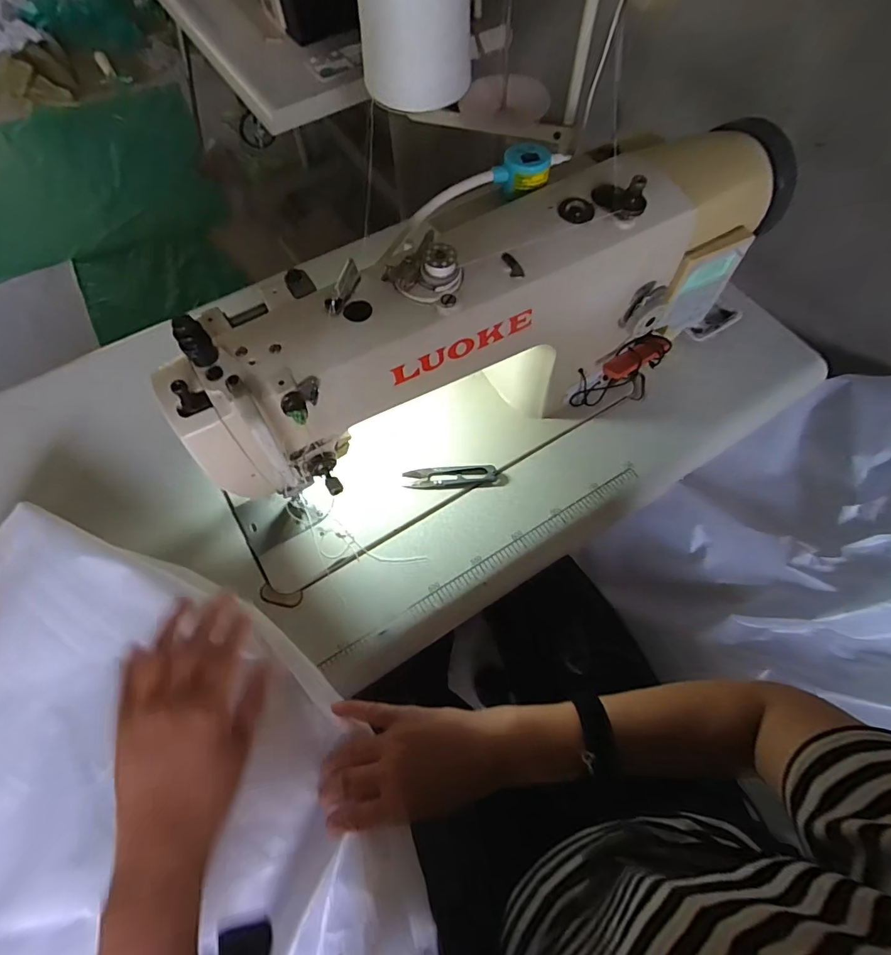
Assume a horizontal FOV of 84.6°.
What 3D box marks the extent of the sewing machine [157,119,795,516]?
[{"bbox_3d":[0.058,-0.146,0.477,0.571,0.238,0.165,-26,67,-12],"label":"sewing machine"}]

